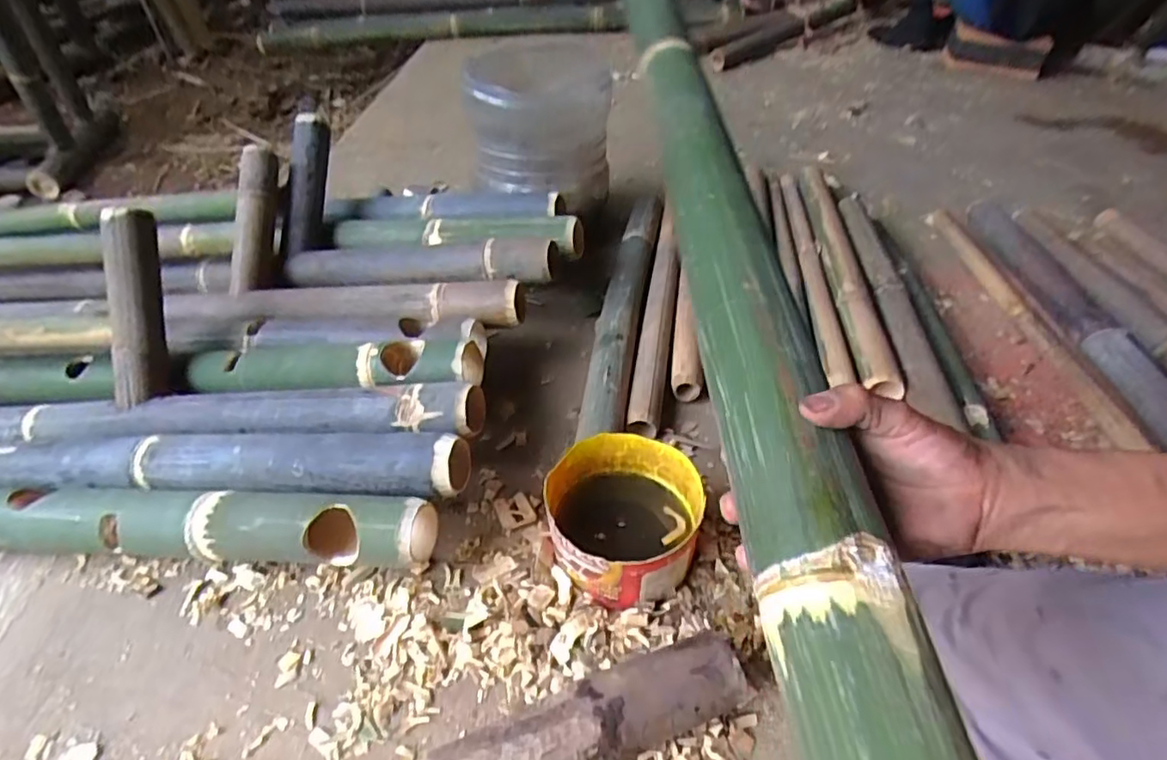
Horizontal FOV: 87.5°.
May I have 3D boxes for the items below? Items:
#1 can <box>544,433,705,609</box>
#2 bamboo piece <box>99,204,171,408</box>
[{"bbox_3d":[0.040,0.150,0.637,0.153,0.119,0.162,0,44,0],"label":"can"},{"bbox_3d":[-0.549,-0.088,0.747,0.056,0.049,0.238,-6,88,-7],"label":"bamboo piece"}]

